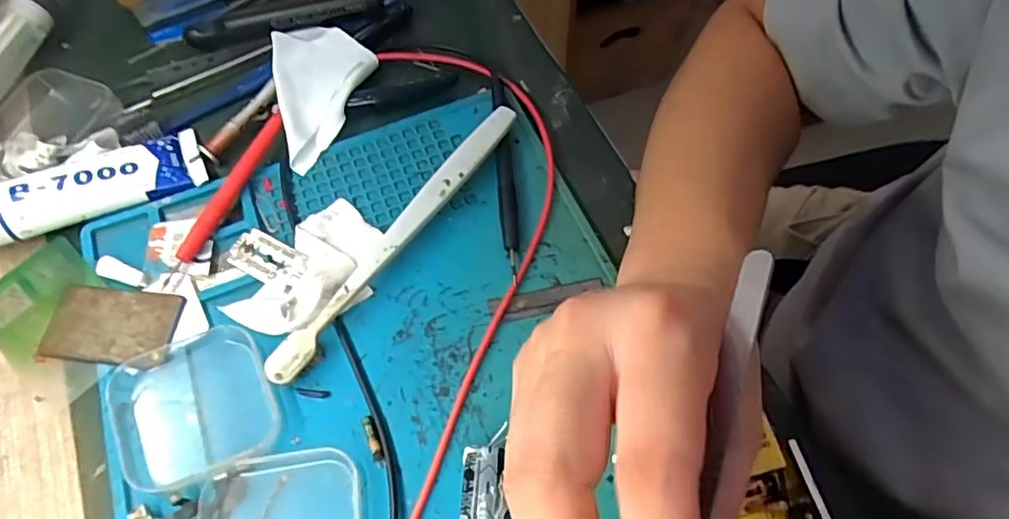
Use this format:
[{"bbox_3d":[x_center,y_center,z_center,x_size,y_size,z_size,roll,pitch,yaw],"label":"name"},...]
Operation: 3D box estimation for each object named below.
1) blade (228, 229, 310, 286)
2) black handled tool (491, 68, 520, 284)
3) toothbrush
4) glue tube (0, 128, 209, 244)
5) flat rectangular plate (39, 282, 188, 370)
[{"bbox_3d":[-0.123,-0.002,0.310,0.046,0.004,0.021,24,65,13],"label":"blade"},{"bbox_3d":[0.000,-0.053,0.332,0.008,0.013,0.138,-4,62,-1],"label":"black handled tool"},{"bbox_3d":[-0.051,-0.012,0.309,0.015,0.018,0.182,33,68,17],"label":"toothbrush"},{"bbox_3d":[-0.229,-0.039,0.318,0.130,0.027,0.040,-22,64,-10],"label":"glue tube"},{"bbox_3d":[-0.189,0.032,0.293,0.060,0.004,0.038,6,63,4],"label":"flat rectangular plate"}]

